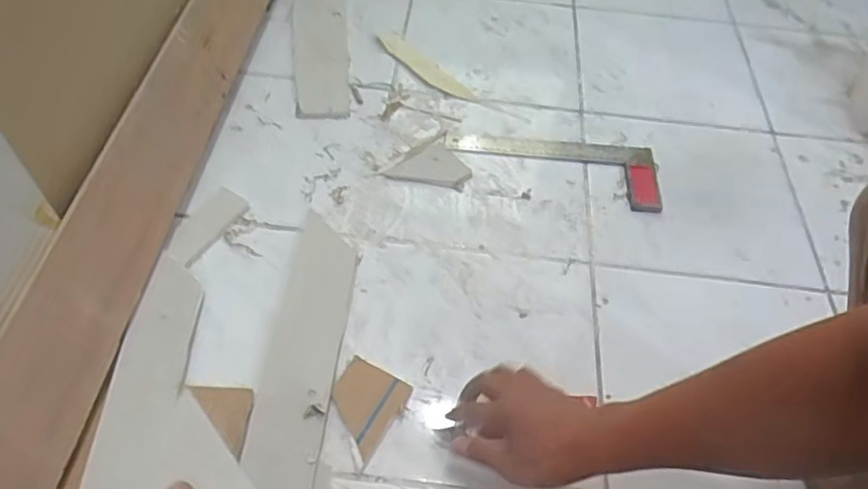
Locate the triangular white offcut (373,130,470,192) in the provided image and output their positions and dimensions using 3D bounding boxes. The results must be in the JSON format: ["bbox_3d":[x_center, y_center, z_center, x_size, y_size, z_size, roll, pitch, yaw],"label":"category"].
[{"bbox_3d":[0.001,-0.110,0.881,0.094,0.017,0.116,39,58,23],"label":"triangular white offcut"}]

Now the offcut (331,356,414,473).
[{"bbox_3d":[-0.073,0.167,0.659,0.072,0.008,0.094,26,54,14],"label":"offcut"}]

